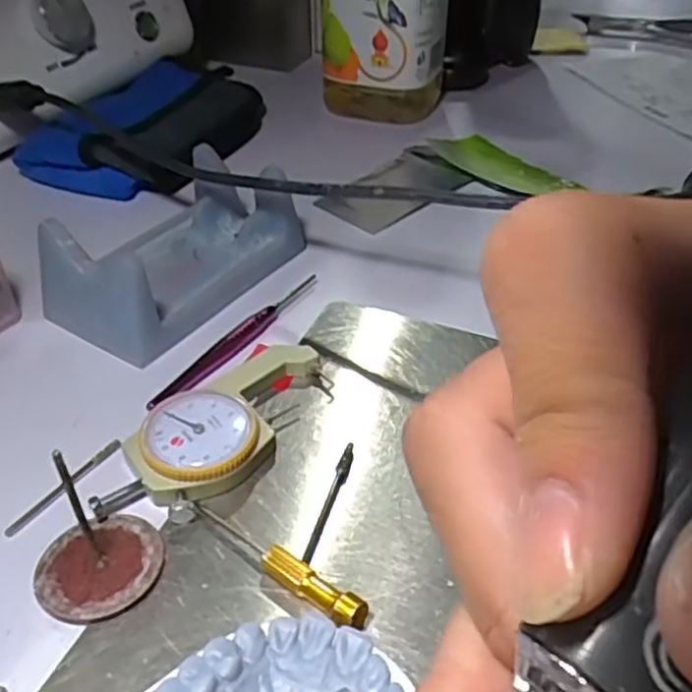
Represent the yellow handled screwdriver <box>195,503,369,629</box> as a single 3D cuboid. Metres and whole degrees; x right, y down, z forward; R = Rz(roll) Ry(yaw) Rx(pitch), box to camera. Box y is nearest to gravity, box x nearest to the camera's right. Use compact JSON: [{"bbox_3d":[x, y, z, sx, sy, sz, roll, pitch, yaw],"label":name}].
[{"bbox_3d":[-0.020,0.059,0.196,0.063,0.009,0.007,26,46,28],"label":"yellow handled screwdriver"}]

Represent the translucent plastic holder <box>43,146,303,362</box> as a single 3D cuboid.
[{"bbox_3d":[-0.073,-0.047,0.304,0.063,0.037,0.108,23,45,25],"label":"translucent plastic holder"}]

